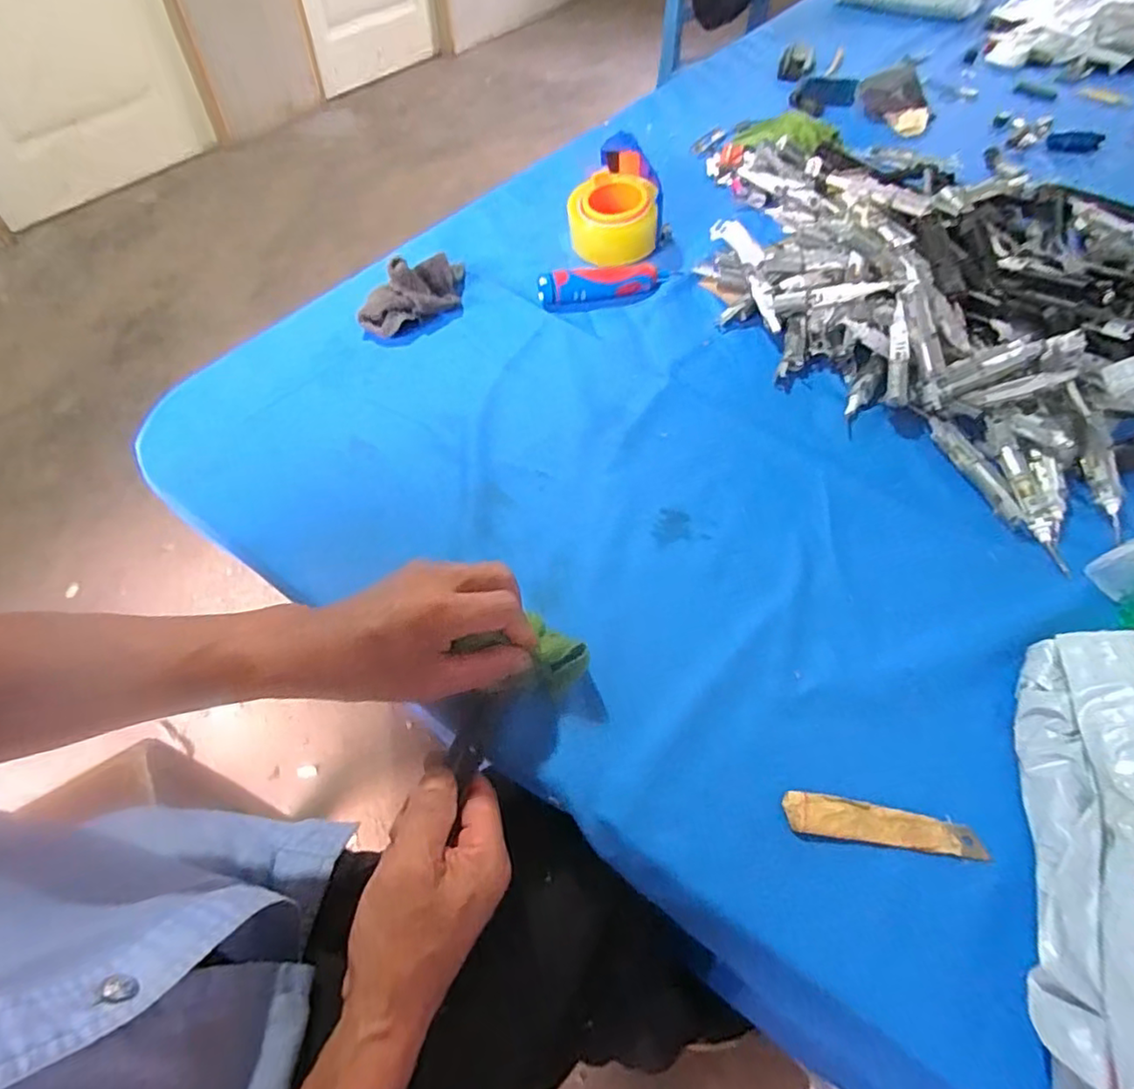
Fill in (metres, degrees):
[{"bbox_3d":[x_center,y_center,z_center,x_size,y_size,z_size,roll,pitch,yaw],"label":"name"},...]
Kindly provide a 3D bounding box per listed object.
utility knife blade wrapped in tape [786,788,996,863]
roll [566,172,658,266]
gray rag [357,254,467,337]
[{"bbox_3d":[0.187,0.166,0.370,0.111,0.005,0.024,7,55,4],"label":"utility knife blade wrapped in tape"},{"bbox_3d":[0.053,-0.377,0.719,0.104,0.063,0.090,4,55,3],"label":"roll"},{"bbox_3d":[-0.152,-0.263,0.638,0.137,0.046,0.060,-38,63,-23],"label":"gray rag"}]

